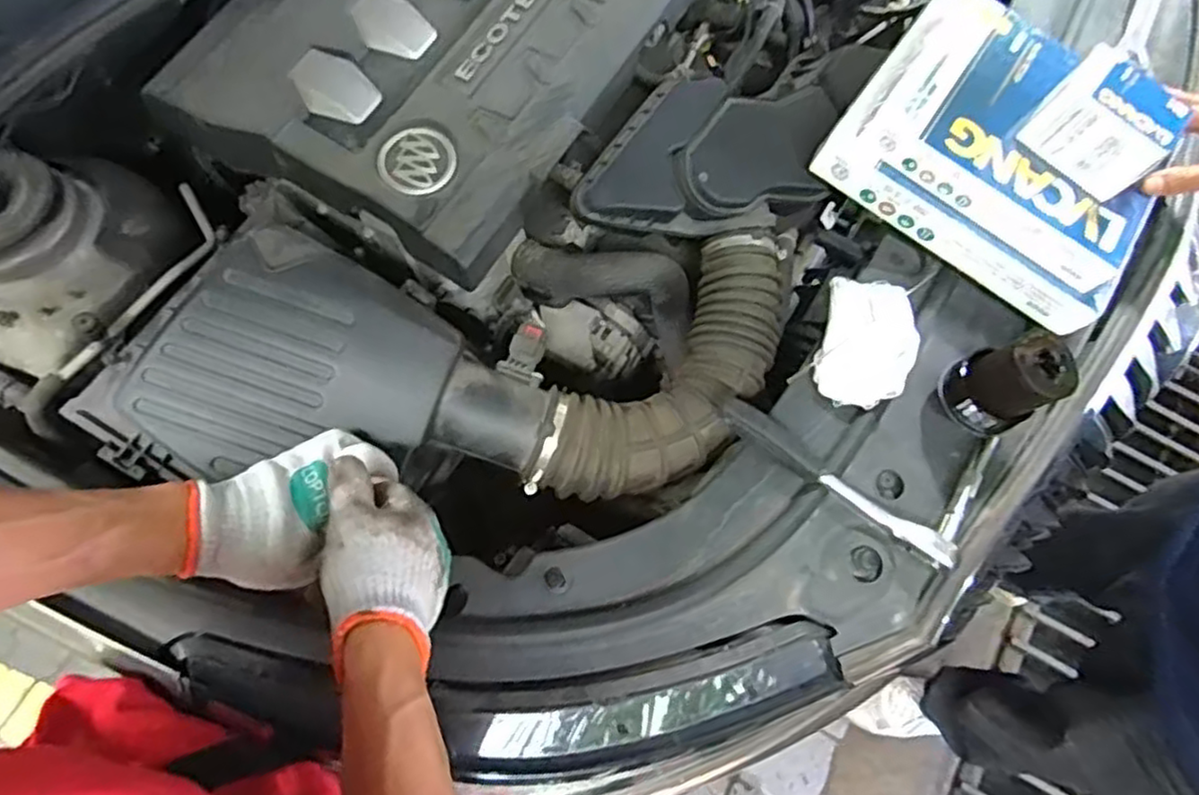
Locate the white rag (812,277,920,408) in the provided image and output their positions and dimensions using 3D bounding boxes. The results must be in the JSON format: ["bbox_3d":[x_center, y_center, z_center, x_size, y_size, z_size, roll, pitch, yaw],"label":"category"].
[{"bbox_3d":[0.257,-0.053,0.680,0.087,0.034,0.127,18,71,5],"label":"white rag"}]

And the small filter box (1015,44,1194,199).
[{"bbox_3d":[0.437,-0.236,0.605,0.099,0.067,0.071,42,75,13],"label":"small filter box"}]

